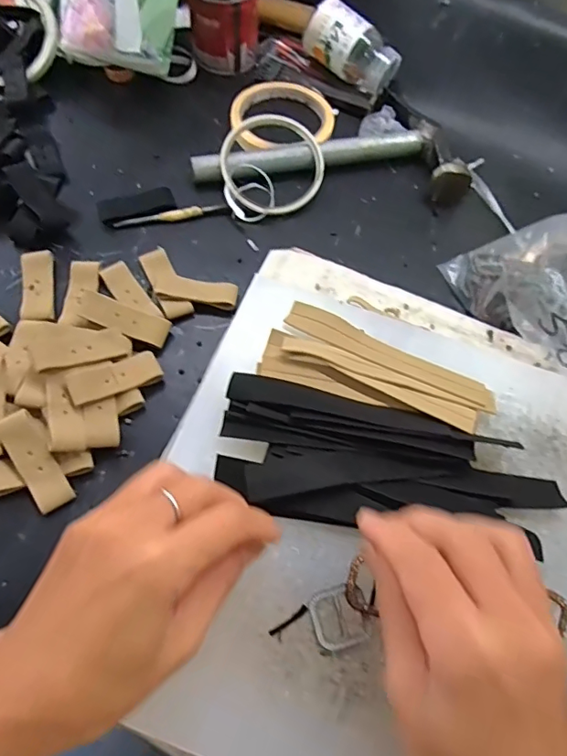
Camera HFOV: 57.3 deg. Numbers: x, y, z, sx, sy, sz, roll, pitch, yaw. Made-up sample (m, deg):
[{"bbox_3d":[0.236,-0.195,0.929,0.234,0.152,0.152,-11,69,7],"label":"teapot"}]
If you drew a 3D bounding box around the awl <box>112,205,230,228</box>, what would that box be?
[{"bbox_3d":[-0.092,-0.133,0.423,0.090,0.007,0.009,-10,65,-9],"label":"awl"}]

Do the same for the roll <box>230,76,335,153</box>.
[{"bbox_3d":[-0.001,-0.244,0.476,0.092,0.014,0.099,0,60,0],"label":"roll"}]

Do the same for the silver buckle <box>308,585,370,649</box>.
[{"bbox_3d":[0.027,0.119,0.258,0.025,0.004,0.027,-18,67,-13],"label":"silver buckle"}]

